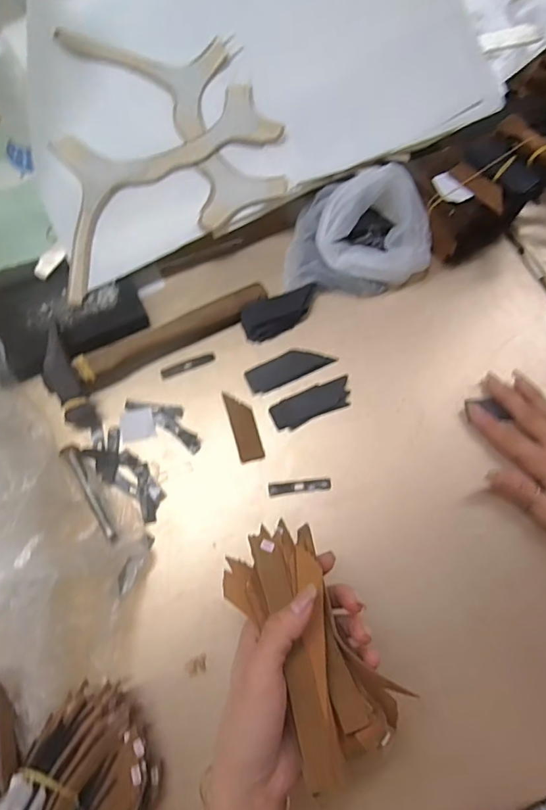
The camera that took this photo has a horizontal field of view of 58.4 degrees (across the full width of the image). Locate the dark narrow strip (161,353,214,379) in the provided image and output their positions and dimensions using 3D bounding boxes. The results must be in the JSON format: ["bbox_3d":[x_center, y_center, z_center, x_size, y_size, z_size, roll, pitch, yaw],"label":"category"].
[{"bbox_3d":[-0.081,-0.038,0.464,0.052,0.004,0.009,-21,72,-7],"label":"dark narrow strip"}]

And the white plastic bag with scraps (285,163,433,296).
[{"bbox_3d":[0.085,-0.171,0.479,0.140,0.055,0.104,-1,70,0],"label":"white plastic bag with scraps"}]

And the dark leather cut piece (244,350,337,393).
[{"bbox_3d":[0.015,-0.036,0.460,0.080,0.004,0.028,-24,72,-8],"label":"dark leather cut piece"}]

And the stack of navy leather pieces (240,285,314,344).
[{"bbox_3d":[0.007,-0.091,0.473,0.077,0.012,0.035,-28,72,-9],"label":"stack of navy leather pieces"}]

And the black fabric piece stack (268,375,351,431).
[{"bbox_3d":[0.035,-0.002,0.446,0.075,0.004,0.028,-23,72,-8],"label":"black fabric piece stack"}]

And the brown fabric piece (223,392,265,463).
[{"bbox_3d":[-0.026,0.018,0.440,0.022,0.004,0.064,-15,71,-5],"label":"brown fabric piece"}]

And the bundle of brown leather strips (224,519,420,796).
[{"bbox_3d":[0.024,0.147,0.305,0.067,0.036,0.140,-26,75,-9],"label":"bundle of brown leather strips"}]

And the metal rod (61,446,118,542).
[{"bbox_3d":[-0.156,0.074,0.413,0.011,0.006,0.091,-29,73,-10],"label":"metal rod"}]

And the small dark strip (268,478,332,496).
[{"bbox_3d":[0.023,0.070,0.421,0.053,0.004,0.010,-6,70,-2],"label":"small dark strip"}]

